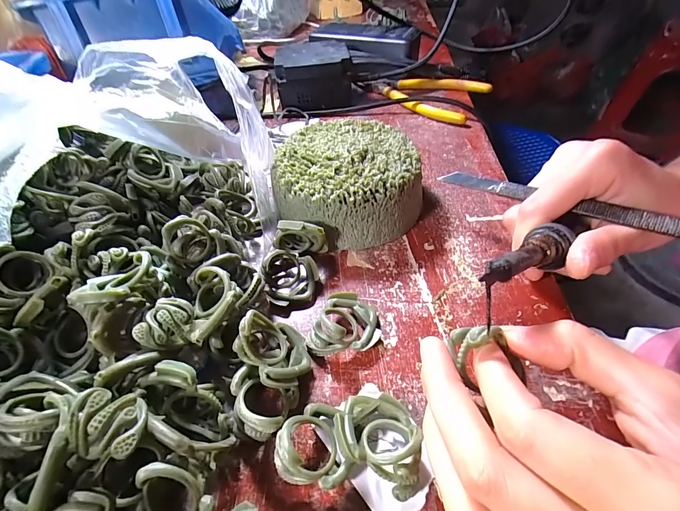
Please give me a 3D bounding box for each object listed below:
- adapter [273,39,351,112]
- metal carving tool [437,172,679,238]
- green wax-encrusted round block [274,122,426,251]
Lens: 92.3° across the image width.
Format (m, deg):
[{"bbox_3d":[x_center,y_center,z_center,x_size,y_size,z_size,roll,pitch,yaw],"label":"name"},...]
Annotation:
[{"bbox_3d":[-0.029,-0.198,0.363,0.079,0.050,0.073,-6,49,-2],"label":"adapter"},{"bbox_3d":[0.129,-0.025,0.170,0.164,0.007,0.007,26,53,37],"label":"metal carving tool"},{"bbox_3d":[0.004,-0.054,0.234,0.099,0.044,0.095,-8,49,-4],"label":"green wax-encrusted round block"}]

